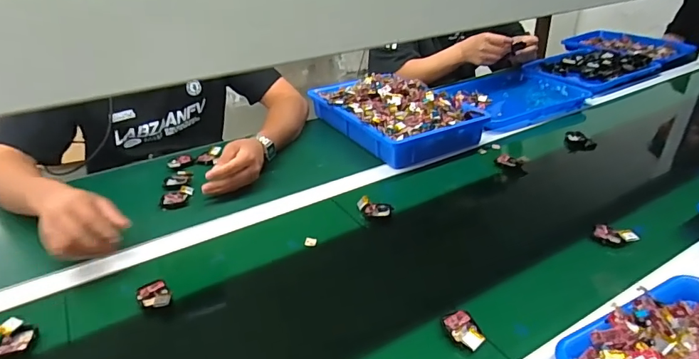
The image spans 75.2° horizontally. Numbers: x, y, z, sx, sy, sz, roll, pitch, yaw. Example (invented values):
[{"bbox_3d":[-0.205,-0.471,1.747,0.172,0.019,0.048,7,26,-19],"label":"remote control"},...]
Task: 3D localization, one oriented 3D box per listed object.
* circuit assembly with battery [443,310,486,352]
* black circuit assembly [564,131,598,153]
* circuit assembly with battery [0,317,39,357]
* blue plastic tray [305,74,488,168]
[{"bbox_3d":[0.131,0.173,0.518,0.035,0.014,0.052,-6,30,-10],"label":"circuit assembly with battery"},{"bbox_3d":[0.485,-0.076,0.954,0.064,0.045,0.022,20,35,32],"label":"black circuit assembly"},{"bbox_3d":[-0.386,0.181,0.528,0.037,0.018,0.044,-13,32,-21],"label":"circuit assembly with battery"},{"bbox_3d":[0.093,-0.149,1.001,0.236,0.082,0.352,-16,33,-26],"label":"blue plastic tray"}]

